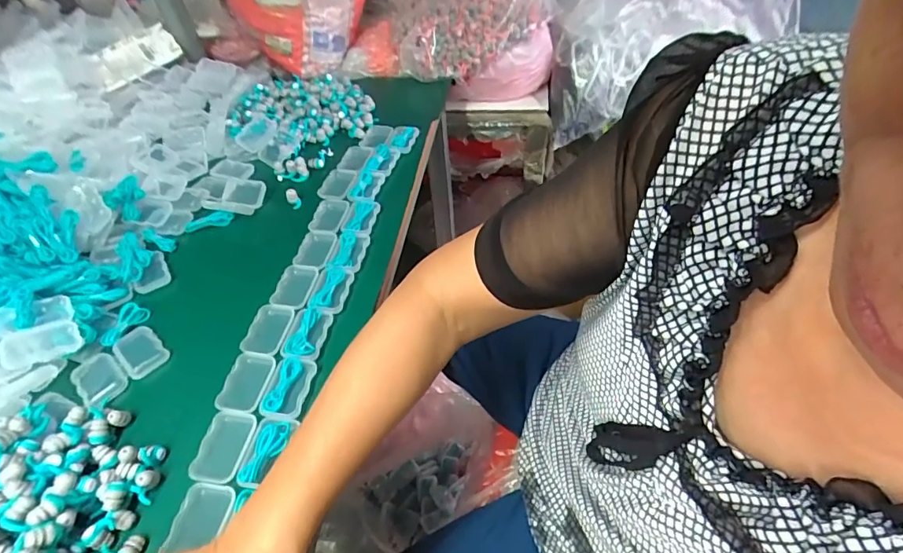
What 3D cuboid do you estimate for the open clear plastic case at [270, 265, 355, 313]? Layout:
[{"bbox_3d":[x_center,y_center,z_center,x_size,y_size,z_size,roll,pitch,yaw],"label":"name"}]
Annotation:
[{"bbox_3d":[-0.146,0.012,0.483,0.078,0.014,0.057,8,49,11],"label":"open clear plastic case"}]

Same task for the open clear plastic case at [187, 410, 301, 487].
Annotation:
[{"bbox_3d":[-0.168,0.138,0.371,0.069,0.013,0.056,5,49,9],"label":"open clear plastic case"}]

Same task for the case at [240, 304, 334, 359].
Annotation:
[{"bbox_3d":[-0.159,0.054,0.448,0.078,0.013,0.055,5,49,9],"label":"case"}]

